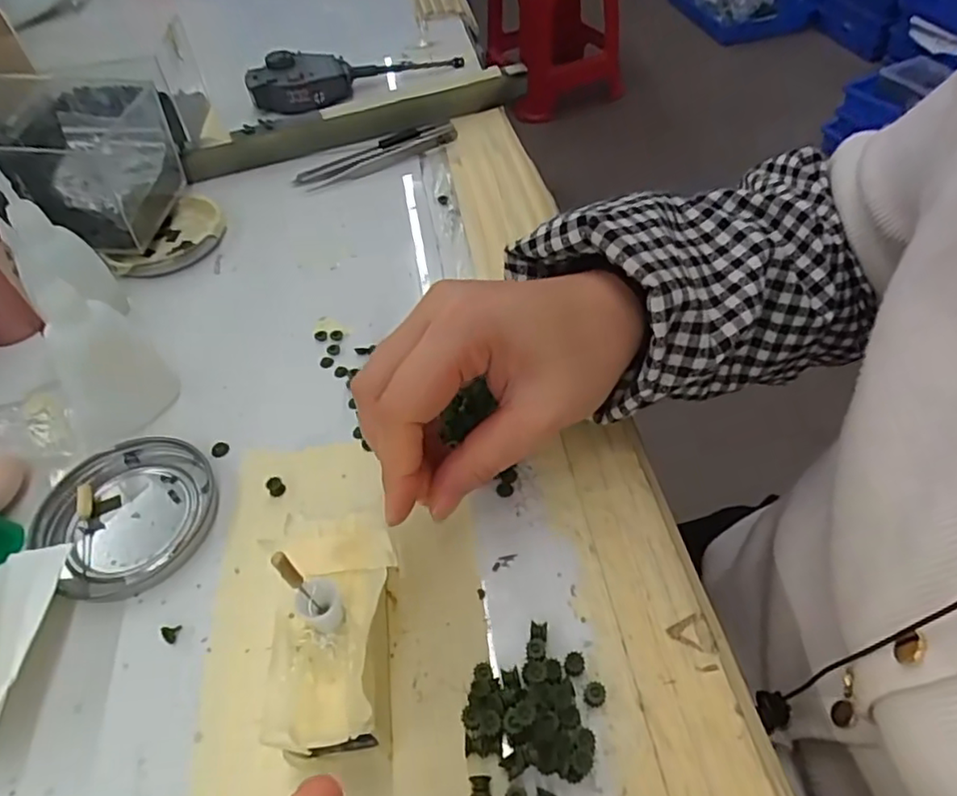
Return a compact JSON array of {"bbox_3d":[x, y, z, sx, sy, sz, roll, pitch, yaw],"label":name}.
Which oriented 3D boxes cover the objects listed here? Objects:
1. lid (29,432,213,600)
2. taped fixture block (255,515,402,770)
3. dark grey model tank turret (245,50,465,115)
[{"bbox_3d":[-0.159,0.051,0.288,0.073,0.008,0.074,-2,50,2],"label":"lid"},{"bbox_3d":[-0.050,0.083,0.229,0.046,0.043,0.084,-11,50,-6],"label":"taped fixture block"},{"bbox_3d":[-0.109,-0.294,0.556,0.186,0.030,0.054,-24,52,-14],"label":"dark grey model tank turret"}]

